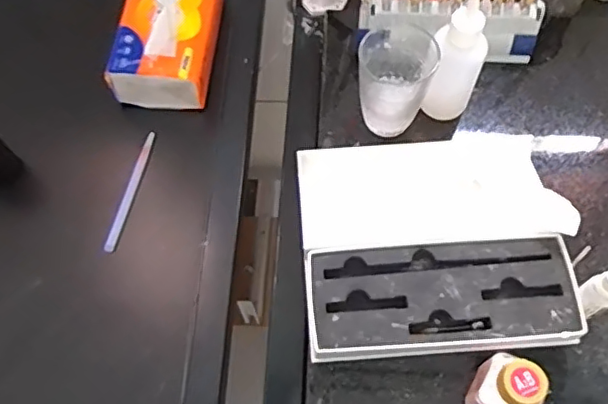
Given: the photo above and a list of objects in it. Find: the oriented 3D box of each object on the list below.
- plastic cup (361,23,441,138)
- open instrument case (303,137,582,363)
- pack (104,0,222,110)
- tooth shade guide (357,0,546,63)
[{"bbox_3d":[0.084,-0.114,0.535,0.062,0.084,0.068,-1,63,1],"label":"plastic cup"},{"bbox_3d":[0.109,0.030,0.488,0.216,0.035,0.187,-2,63,1],"label":"open instrument case"},{"bbox_3d":[-0.153,-0.210,0.653,0.106,0.104,0.182,7,65,5],"label":"pack"},{"bbox_3d":[0.142,-0.182,0.562,0.174,0.079,0.035,5,63,5],"label":"tooth shade guide"}]

